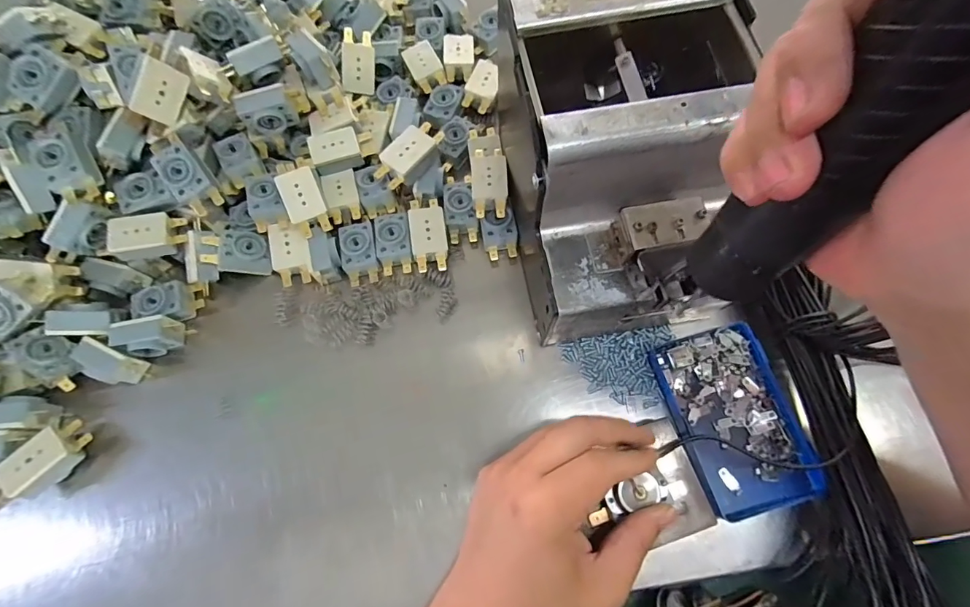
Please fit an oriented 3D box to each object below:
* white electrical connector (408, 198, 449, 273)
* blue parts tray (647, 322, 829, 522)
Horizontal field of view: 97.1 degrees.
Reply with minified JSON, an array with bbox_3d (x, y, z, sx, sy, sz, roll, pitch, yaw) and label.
[{"bbox_3d":[-0.043,-0.054,0.330,0.027,0.016,0.057,-9,72,-1],"label":"white electrical connector"},{"bbox_3d":[0.163,0.075,0.283,0.072,0.014,0.114,-15,72,-3],"label":"blue parts tray"}]

